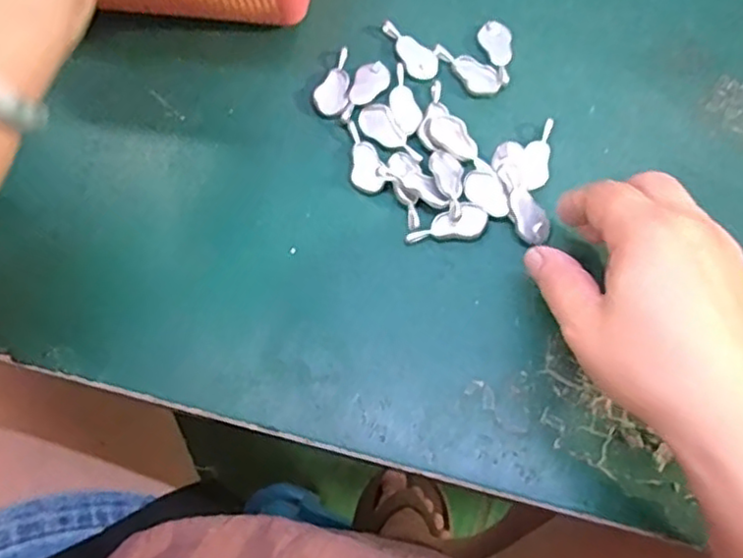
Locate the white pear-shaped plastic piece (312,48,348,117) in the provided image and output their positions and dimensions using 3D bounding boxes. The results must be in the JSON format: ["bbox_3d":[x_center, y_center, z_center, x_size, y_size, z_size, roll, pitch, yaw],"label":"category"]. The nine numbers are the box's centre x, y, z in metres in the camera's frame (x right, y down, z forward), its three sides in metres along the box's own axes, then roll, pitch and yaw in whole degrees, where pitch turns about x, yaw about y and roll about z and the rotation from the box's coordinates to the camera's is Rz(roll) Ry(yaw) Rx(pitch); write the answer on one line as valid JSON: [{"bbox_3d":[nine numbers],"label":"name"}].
[{"bbox_3d":[-0.021,-0.108,0.364,0.018,0.004,0.042,5,70,2],"label":"white pear-shaped plastic piece"}]

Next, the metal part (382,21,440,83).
[{"bbox_3d":[0.023,-0.128,0.371,0.019,0.004,0.043,-25,71,-8],"label":"metal part"}]

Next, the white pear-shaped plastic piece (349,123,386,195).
[{"bbox_3d":[-0.004,-0.065,0.345,0.016,0.010,0.041,-12,70,-4],"label":"white pear-shaped plastic piece"}]

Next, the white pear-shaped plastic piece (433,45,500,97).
[{"bbox_3d":[0.053,-0.116,0.367,0.018,0.004,0.041,-39,74,-13],"label":"white pear-shaped plastic piece"}]

